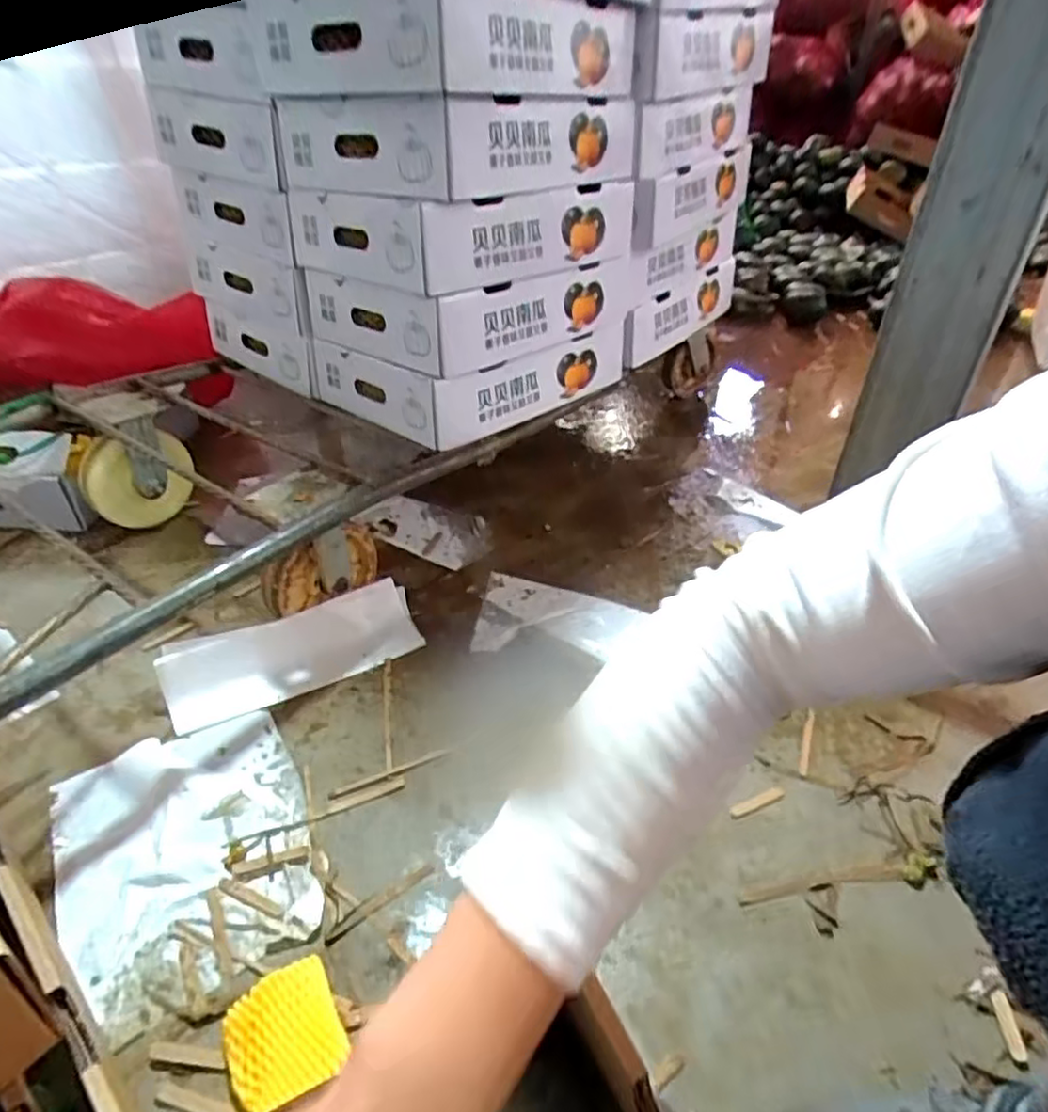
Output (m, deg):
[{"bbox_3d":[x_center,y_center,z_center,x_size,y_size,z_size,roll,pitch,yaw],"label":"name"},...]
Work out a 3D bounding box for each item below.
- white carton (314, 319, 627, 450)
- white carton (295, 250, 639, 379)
[{"bbox_3d":[-0.069,-0.273,0.925,0.256,0.082,0.360,30,45,33],"label":"white carton"},{"bbox_3d":[-0.064,-0.351,0.883,0.266,0.088,0.355,30,45,33],"label":"white carton"}]

